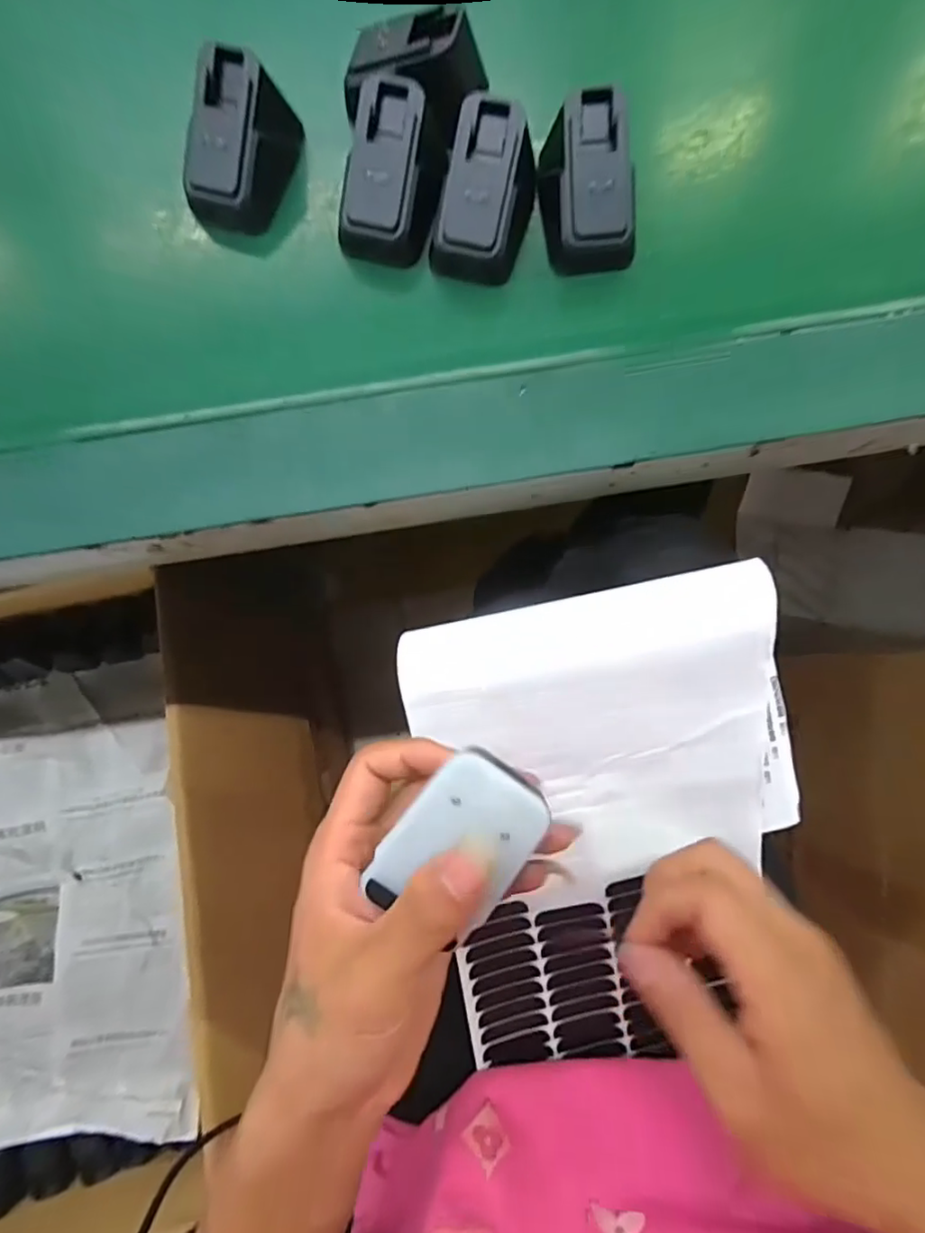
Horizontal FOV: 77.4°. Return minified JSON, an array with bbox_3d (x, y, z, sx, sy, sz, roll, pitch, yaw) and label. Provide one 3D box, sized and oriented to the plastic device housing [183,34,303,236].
[{"bbox_3d":[-0.111,-0.229,0.280,0.040,0.038,0.071,19,85,4],"label":"plastic device housing"}]

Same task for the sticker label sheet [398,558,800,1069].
[{"bbox_3d":[0.077,0.105,0.295,0.176,0.040,0.242,-10,104,5],"label":"sticker label sheet"}]

